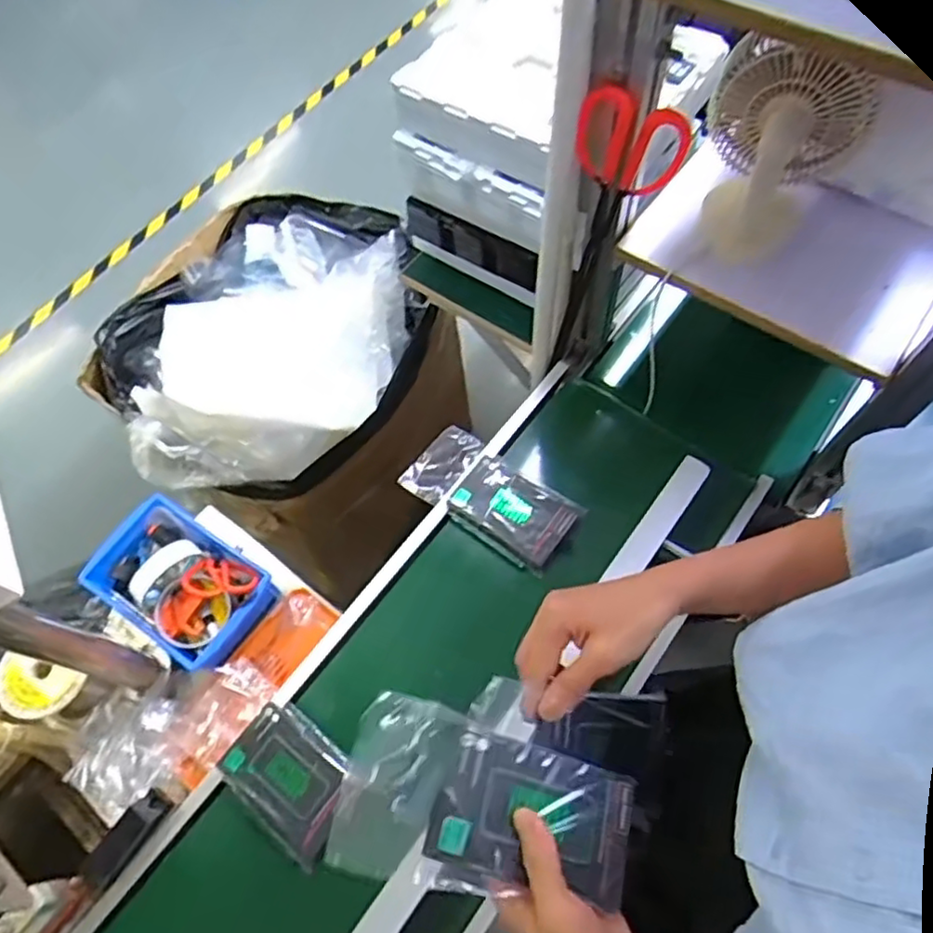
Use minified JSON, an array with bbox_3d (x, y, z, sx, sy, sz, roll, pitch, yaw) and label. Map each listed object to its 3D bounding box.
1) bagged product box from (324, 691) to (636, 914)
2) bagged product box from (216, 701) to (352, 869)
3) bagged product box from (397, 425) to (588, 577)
[{"bbox_3d":[0.017,0.214,0.424,0.190,0.027,0.096,17,64,-11],"label":"bagged product box"},{"bbox_3d":[-0.173,0.307,0.660,0.137,0.010,0.092,35,70,19],"label":"bagged product box"},{"bbox_3d":[0.028,0.032,0.786,0.205,0.031,0.095,32,70,18],"label":"bagged product box"}]

